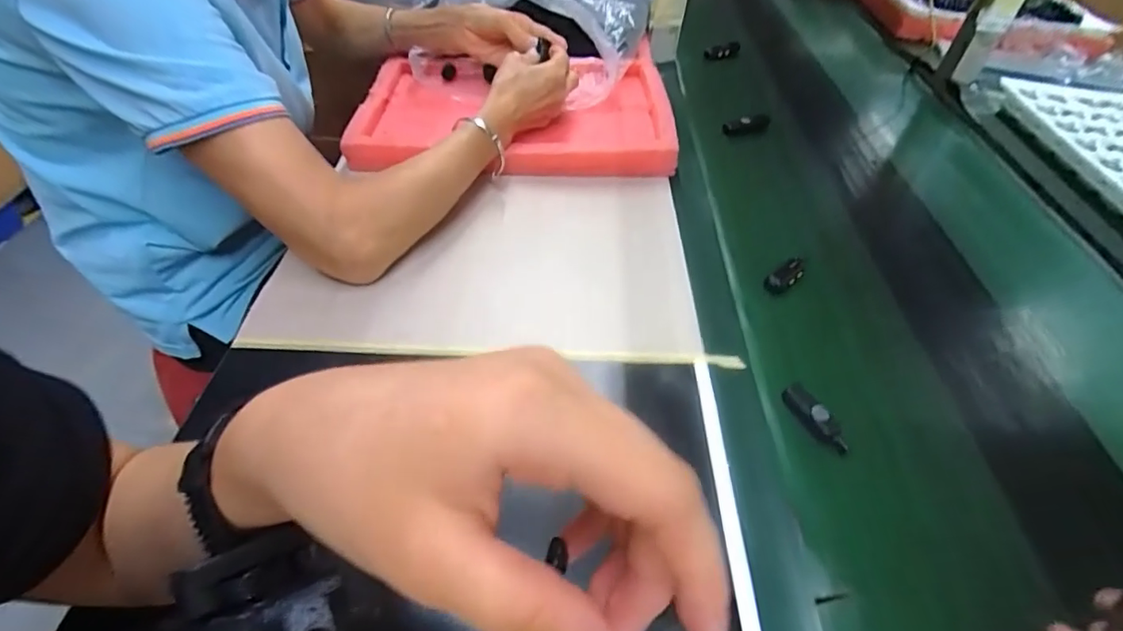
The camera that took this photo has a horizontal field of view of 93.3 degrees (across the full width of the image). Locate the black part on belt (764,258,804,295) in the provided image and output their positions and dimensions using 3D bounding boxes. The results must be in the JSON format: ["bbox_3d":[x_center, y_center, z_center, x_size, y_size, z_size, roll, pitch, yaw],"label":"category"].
[{"bbox_3d":[0.207,-0.035,0.486,0.053,0.013,0.018,-30,55,-29],"label":"black part on belt"}]

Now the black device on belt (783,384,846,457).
[{"bbox_3d":[0.184,0.076,0.386,0.014,0.023,0.054,-16,49,-19],"label":"black device on belt"}]

